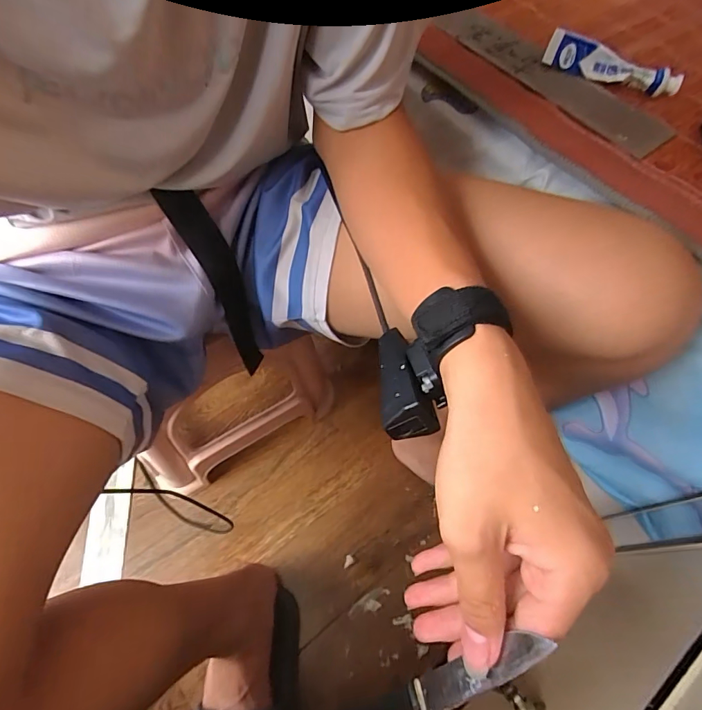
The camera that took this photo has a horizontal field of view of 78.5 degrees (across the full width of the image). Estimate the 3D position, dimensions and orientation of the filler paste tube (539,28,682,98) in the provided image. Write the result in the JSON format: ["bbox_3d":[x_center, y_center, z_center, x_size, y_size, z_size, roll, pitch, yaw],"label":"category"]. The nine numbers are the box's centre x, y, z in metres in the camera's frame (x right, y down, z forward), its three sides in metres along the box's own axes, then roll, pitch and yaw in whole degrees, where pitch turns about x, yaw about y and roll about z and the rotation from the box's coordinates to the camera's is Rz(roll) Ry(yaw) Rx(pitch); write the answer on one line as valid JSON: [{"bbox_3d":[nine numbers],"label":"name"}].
[{"bbox_3d":[0.251,-0.279,0.413,0.125,0.019,0.035,25,64,12],"label":"filler paste tube"}]

